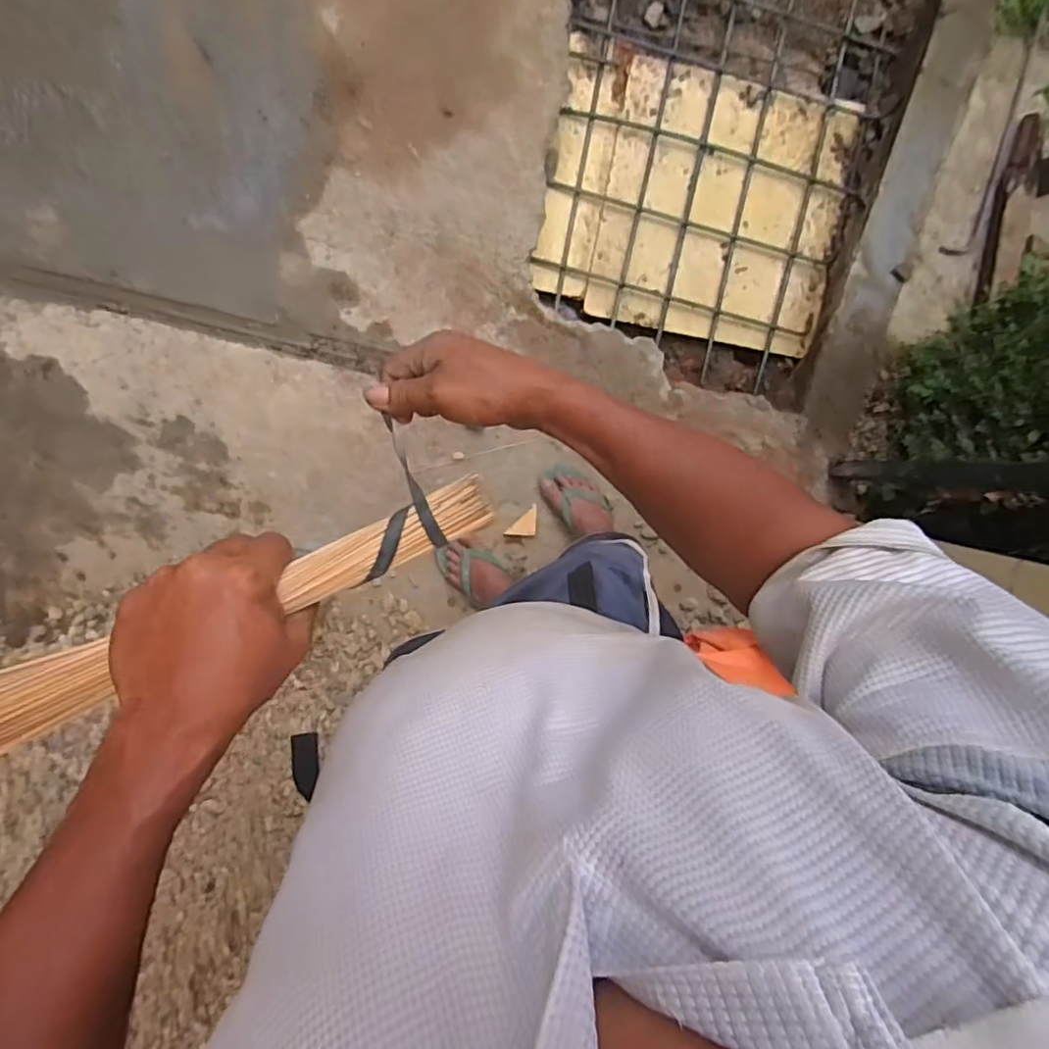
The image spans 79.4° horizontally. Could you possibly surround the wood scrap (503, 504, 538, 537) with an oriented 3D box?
[{"bbox_3d":[0.004,0.004,1.391,0.092,0.012,0.050,-43,84,-11],"label":"wood scrap"}]

